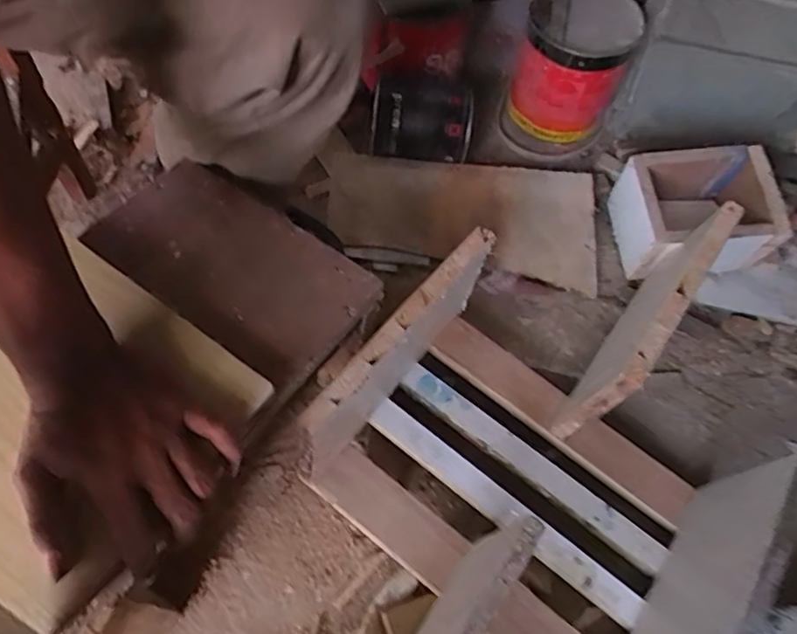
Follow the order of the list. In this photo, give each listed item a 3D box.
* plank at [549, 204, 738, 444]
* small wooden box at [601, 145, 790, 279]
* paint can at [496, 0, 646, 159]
[{"bbox_3d":[0.252,0.004,0.627,0.021,0.171,0.264,39,60,6],"label":"plank"},{"bbox_3d":[0.365,-0.127,0.753,0.163,0.118,0.138,-3,59,-5],"label":"small wooden box"},{"bbox_3d":[0.236,-0.345,0.856,0.146,0.180,0.146,1,59,-2],"label":"paint can"}]

